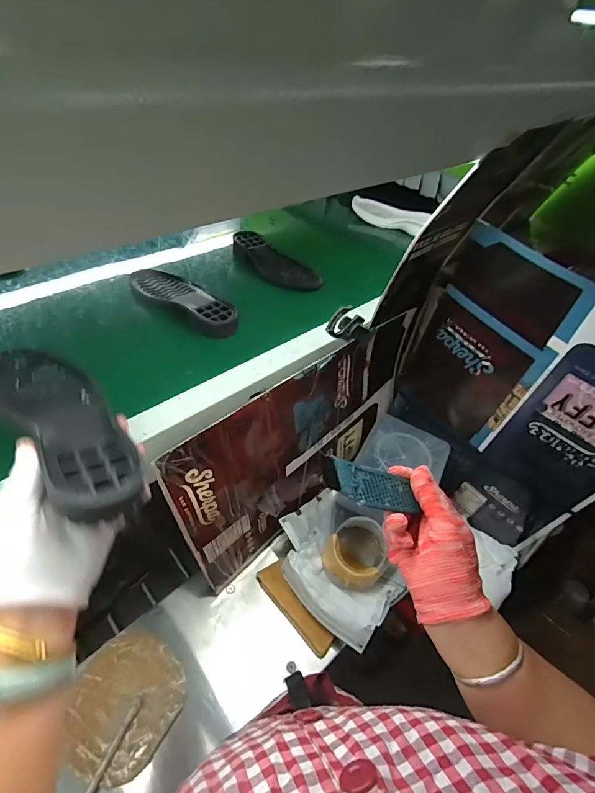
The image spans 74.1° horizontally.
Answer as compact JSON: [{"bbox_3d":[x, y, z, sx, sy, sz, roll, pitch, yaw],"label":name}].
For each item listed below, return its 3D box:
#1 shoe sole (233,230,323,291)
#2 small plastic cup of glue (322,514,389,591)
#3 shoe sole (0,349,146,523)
[{"bbox_3d":[-0.046,-0.260,0.748,0.067,0.025,0.216,-26,53,-29],"label":"shoe sole"},{"bbox_3d":[0.094,0.251,0.628,0.094,0.046,0.093,3,44,-3],"label":"small plastic cup of glue"},{"bbox_3d":[-0.196,0.018,0.326,0.071,0.021,0.222,-30,49,-32],"label":"shoe sole"}]

